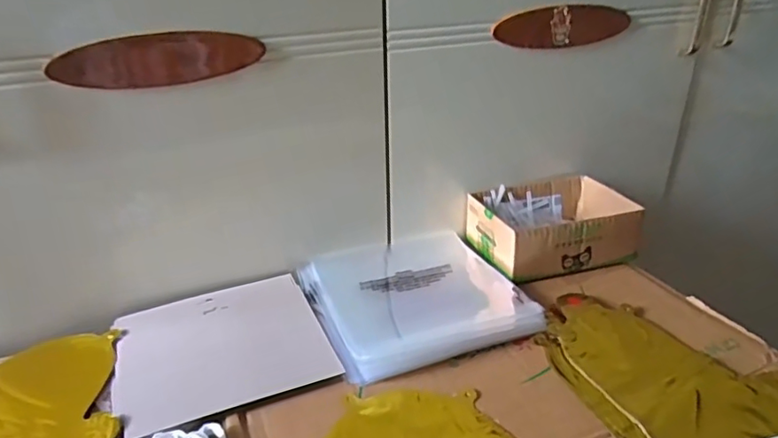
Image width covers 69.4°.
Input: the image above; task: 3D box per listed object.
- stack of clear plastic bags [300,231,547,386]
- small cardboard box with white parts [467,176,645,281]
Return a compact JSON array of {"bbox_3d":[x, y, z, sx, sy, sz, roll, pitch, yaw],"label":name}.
[{"bbox_3d":[0.025,0.080,0.642,0.222,0.014,0.220,-11,30,-18],"label":"stack of clear plastic bags"},{"bbox_3d":[0.209,0.007,0.733,0.189,0.067,0.144,-8,29,-13],"label":"small cardboard box with white parts"}]

